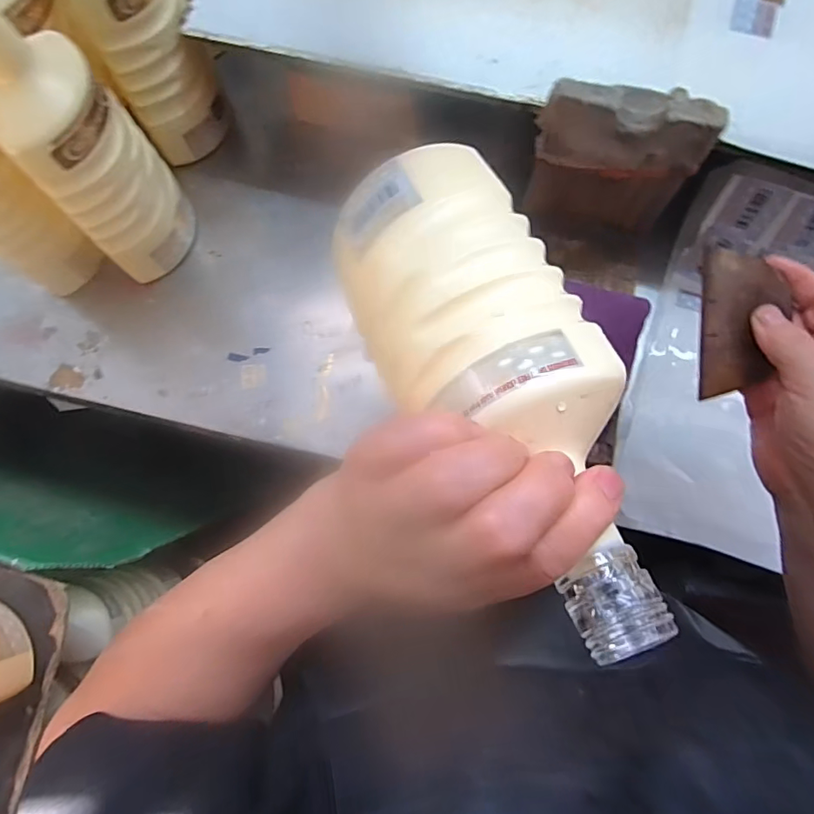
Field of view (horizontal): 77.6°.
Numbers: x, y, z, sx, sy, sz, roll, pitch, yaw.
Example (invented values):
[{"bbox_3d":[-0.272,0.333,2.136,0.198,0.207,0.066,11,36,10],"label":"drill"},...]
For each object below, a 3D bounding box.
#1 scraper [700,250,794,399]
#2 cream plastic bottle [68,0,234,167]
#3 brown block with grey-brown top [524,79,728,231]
[{"bbox_3d":[0.202,-0.050,0.304,0.045,0.005,0.085,0,96,5],"label":"scraper"},{"bbox_3d":[-0.218,-0.321,0.414,0.075,0.240,0.075,-15,79,-3],"label":"cream plastic bottle"},{"bbox_3d":[0.163,-0.194,0.408,0.122,0.129,0.031,13,79,3],"label":"brown block with grey-brown top"}]

